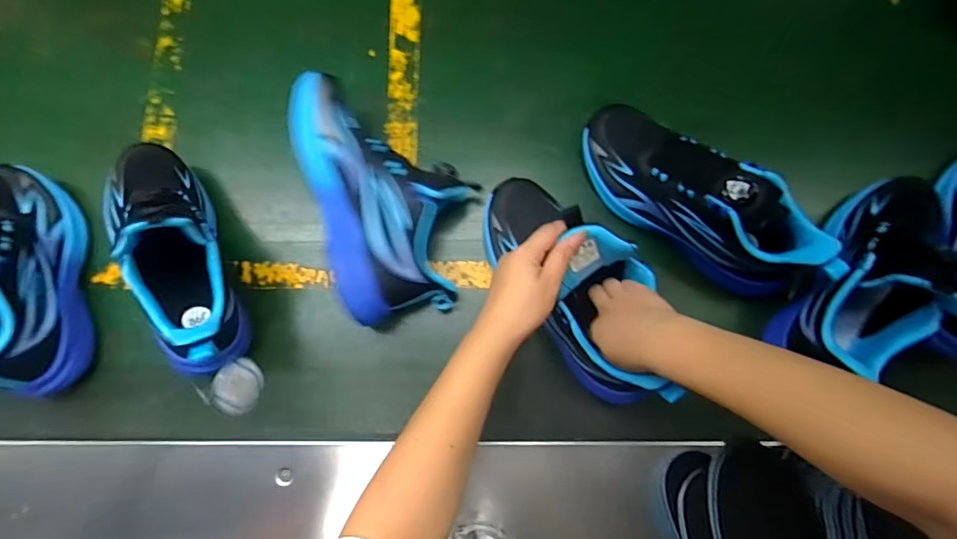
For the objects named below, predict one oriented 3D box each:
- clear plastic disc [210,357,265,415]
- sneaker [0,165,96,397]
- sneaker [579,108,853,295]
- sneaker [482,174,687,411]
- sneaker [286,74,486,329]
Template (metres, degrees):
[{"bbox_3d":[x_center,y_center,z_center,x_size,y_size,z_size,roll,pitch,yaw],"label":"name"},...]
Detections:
[{"bbox_3d":[-0.227,0.110,0.465,0.005,0.048,0.051,-1,68,31],"label":"clear plastic disc"},{"bbox_3d":[-0.494,0.007,0.506,0.095,0.134,0.256,-14,79,-1],"label":"sneaker"},{"bbox_3d":[0.223,-0.071,0.498,0.277,0.104,0.085,40,83,8],"label":"sneaker"},{"bbox_3d":[0.095,0.007,0.473,0.103,0.124,0.260,-27,71,-6],"label":"sneaker"},{"bbox_3d":[-0.089,-0.080,0.522,0.150,0.111,0.248,-18,80,-2],"label":"sneaker"}]

